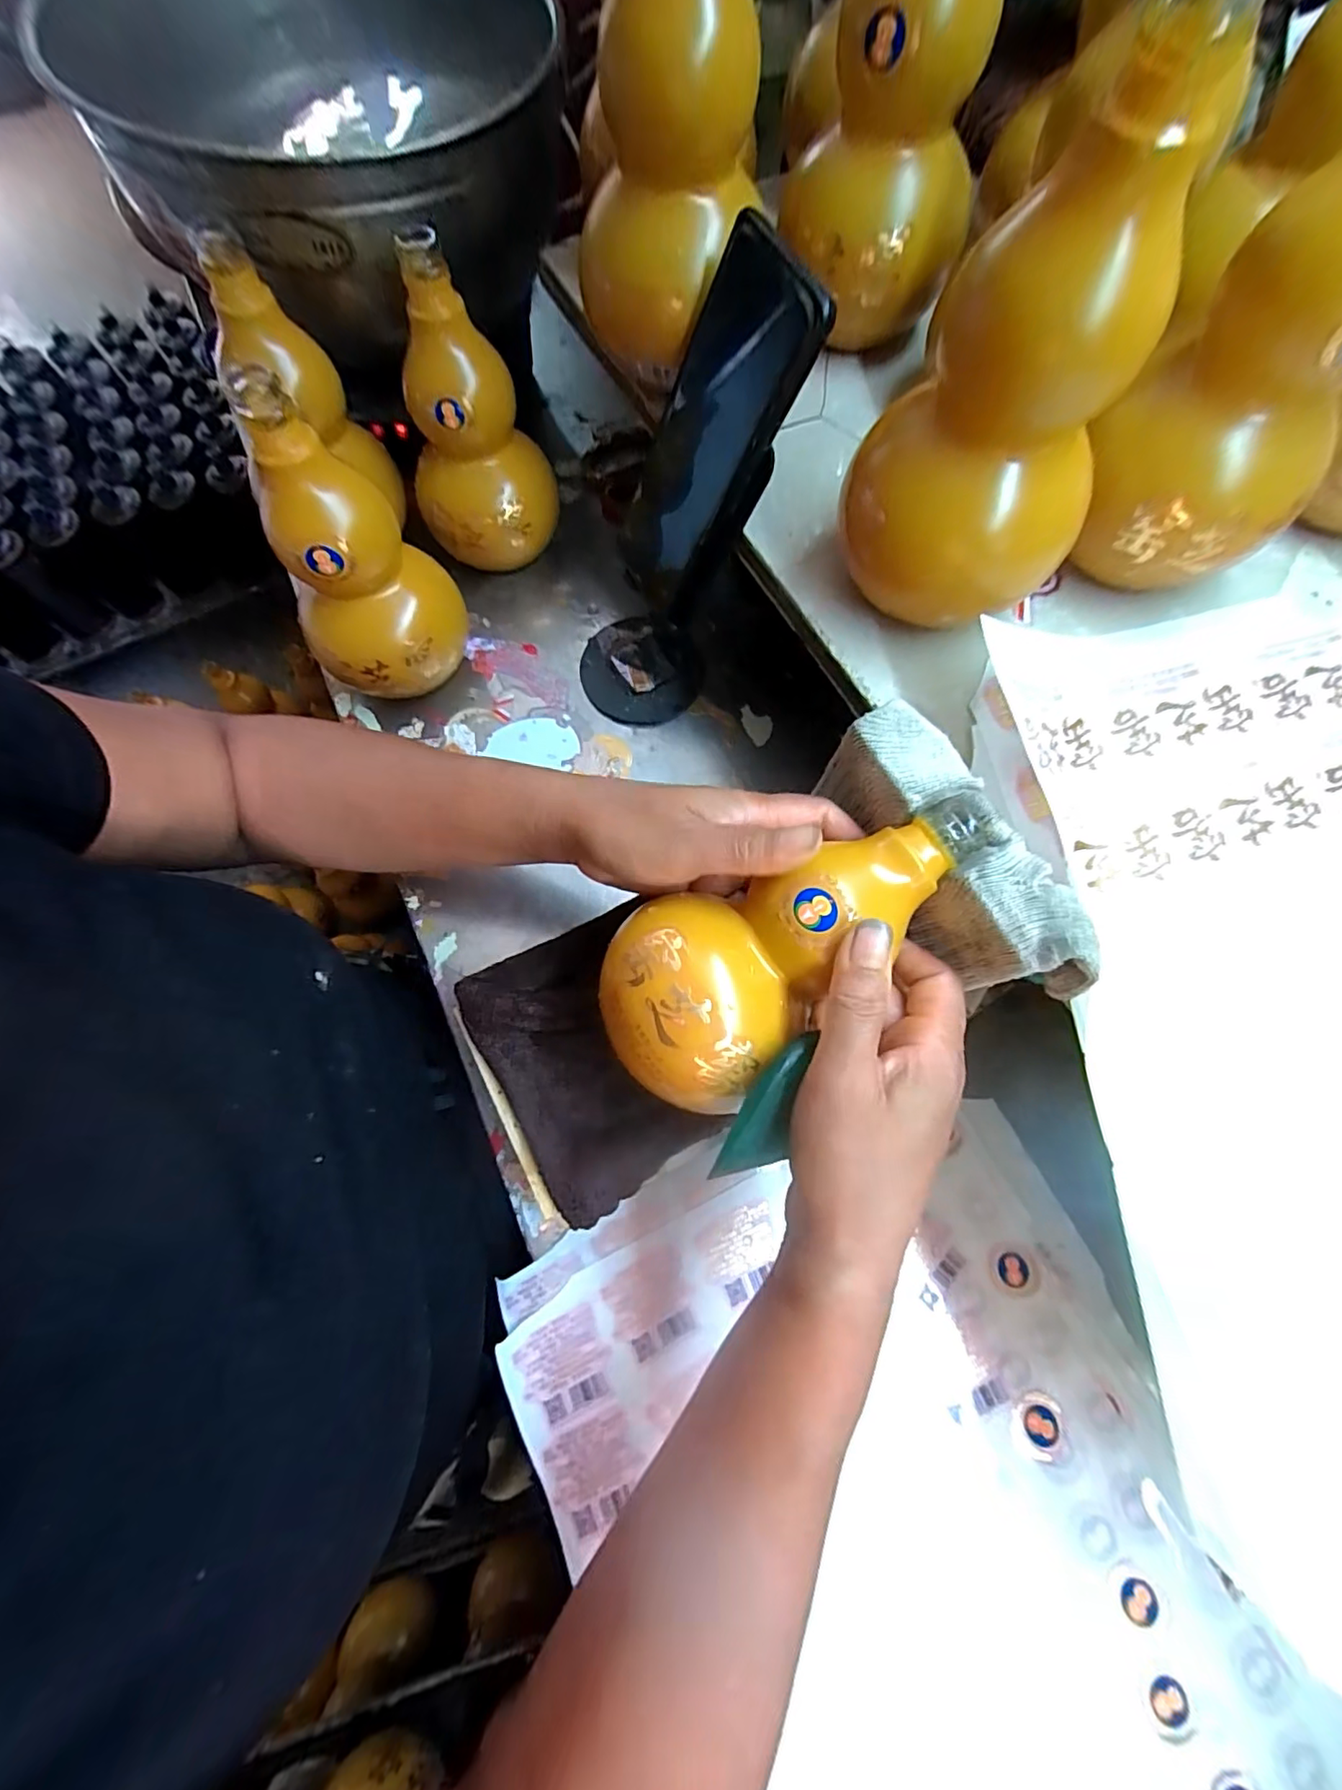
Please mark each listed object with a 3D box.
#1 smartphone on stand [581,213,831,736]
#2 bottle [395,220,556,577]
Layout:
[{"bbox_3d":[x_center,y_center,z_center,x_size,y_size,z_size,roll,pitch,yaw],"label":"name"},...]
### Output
[{"bbox_3d":[-0.005,-0.210,0.333,0.129,0.208,0.086,-30,74,-7],"label":"smartphone on stand"},{"bbox_3d":[-0.138,-0.303,0.383,0.090,0.168,0.074,10,74,5],"label":"bottle"}]

